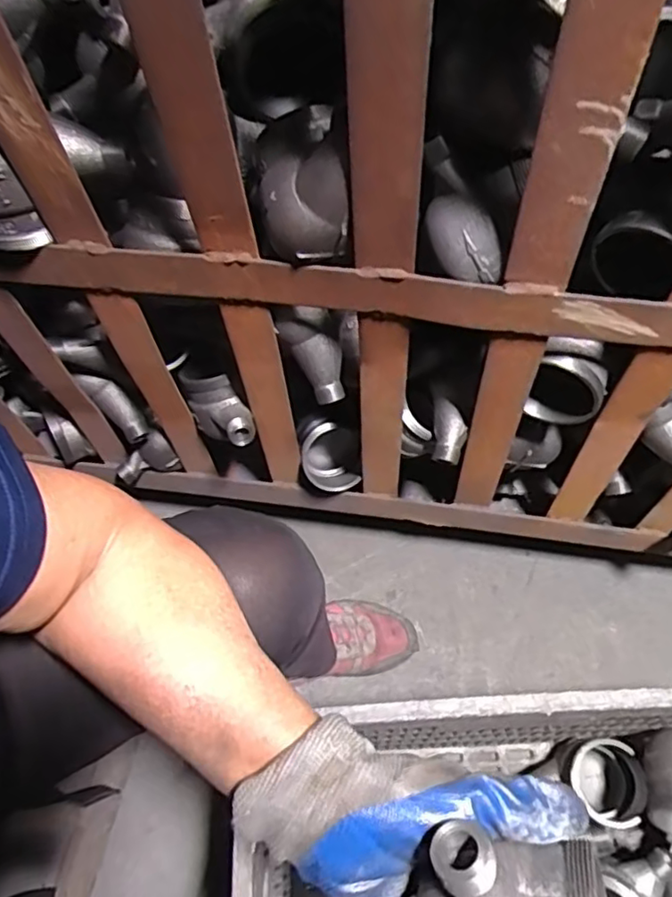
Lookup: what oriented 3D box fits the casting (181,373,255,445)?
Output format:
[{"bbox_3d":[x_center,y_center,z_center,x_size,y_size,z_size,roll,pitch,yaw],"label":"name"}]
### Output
[{"bbox_3d":[-0.118,-0.037,0.626,0.052,0.063,0.084,-24,63,-9],"label":"casting"}]

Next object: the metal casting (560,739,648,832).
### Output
[{"bbox_3d":[0.275,0.355,0.655,0.072,0.084,0.078,-3,60,1],"label":"metal casting"}]

